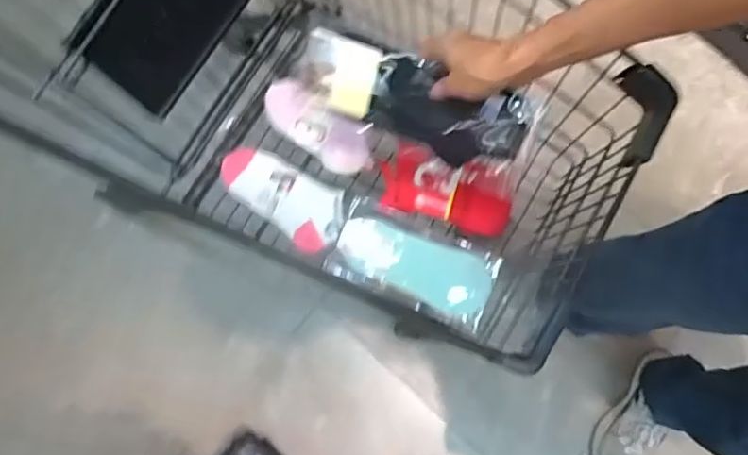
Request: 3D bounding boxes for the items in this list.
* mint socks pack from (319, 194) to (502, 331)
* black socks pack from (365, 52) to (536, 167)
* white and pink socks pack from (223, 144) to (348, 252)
[{"bbox_3d":[0.055,0.048,0.761,0.220,0.029,0.109,21,80,4],"label":"mint socks pack"},{"bbox_3d":[0.080,-0.126,0.607,0.169,0.020,0.097,15,123,0],"label":"black socks pack"},{"bbox_3d":[-0.125,-0.047,0.782,0.194,0.036,0.095,34,81,18],"label":"white and pink socks pack"}]

